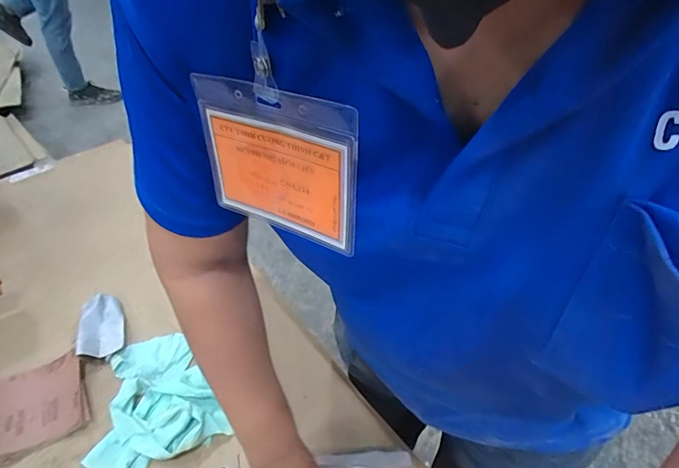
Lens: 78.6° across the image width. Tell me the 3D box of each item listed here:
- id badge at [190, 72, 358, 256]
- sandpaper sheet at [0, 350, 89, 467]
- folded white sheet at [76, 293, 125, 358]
[{"bbox_3d":[-0.034,-0.038,0.222,0.097,0.082,0.010,24,48,20],"label":"id badge"},{"bbox_3d":[-0.412,0.228,0.551,0.136,0.027,0.125,-19,49,-21],"label":"sandpaper sheet"},{"bbox_3d":[-0.362,0.135,0.633,0.058,0.012,0.105,13,46,-36],"label":"folded white sheet"}]

